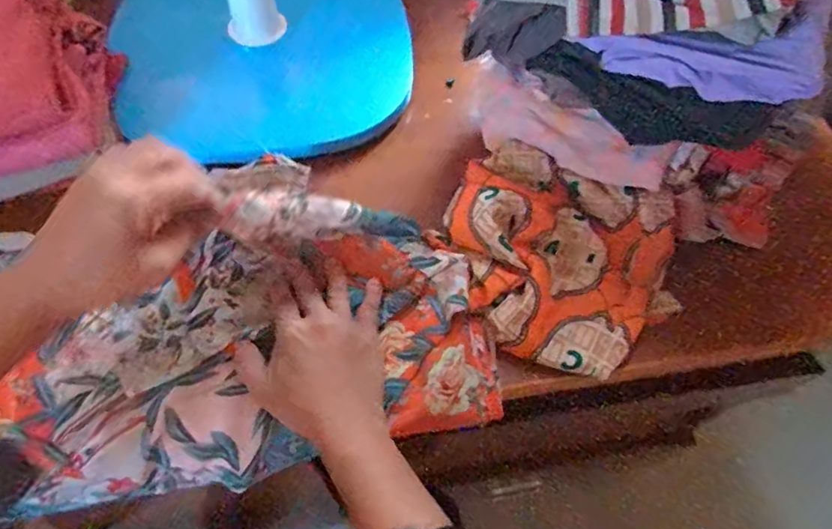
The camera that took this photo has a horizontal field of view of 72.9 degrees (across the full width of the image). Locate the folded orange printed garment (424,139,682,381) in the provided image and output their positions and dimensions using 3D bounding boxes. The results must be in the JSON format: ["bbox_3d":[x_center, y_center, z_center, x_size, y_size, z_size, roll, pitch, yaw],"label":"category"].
[{"bbox_3d":[0.111,-0.010,0.451,0.194,0.045,0.167,26,61,11],"label":"folded orange printed garment"}]

